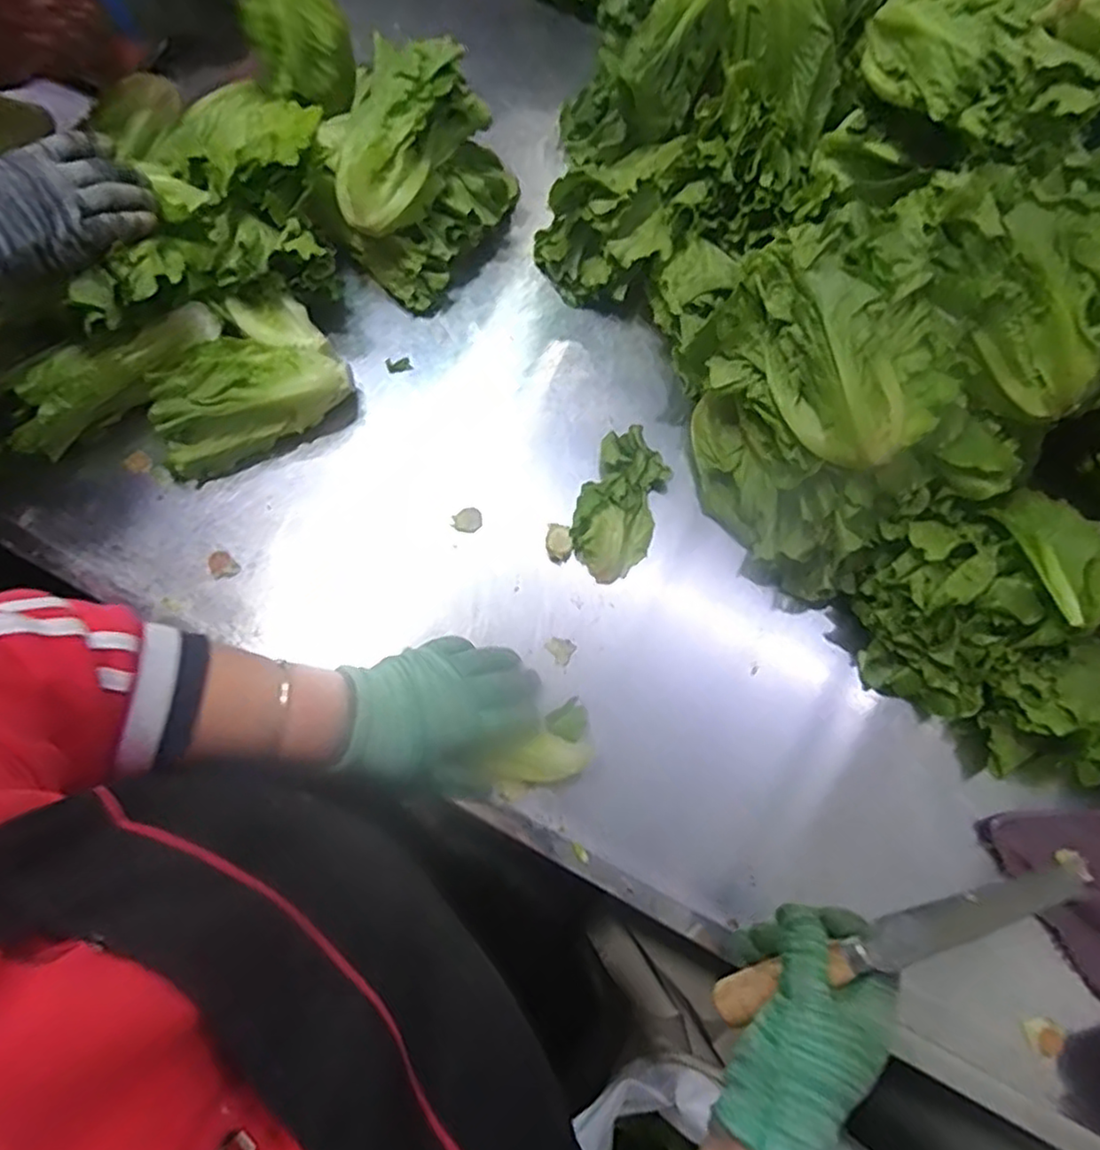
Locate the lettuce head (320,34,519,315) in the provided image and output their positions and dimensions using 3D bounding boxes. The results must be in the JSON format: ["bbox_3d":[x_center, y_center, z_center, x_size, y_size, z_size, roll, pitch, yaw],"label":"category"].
[{"bbox_3d":[-0.109,-0.344,0.594,0.158,0.105,0.192,-10,74,-4],"label":"lettuce head"}]

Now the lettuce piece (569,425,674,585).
[{"bbox_3d":[0.057,-0.058,0.556,0.063,0.026,0.124,18,75,4],"label":"lettuce piece"}]

